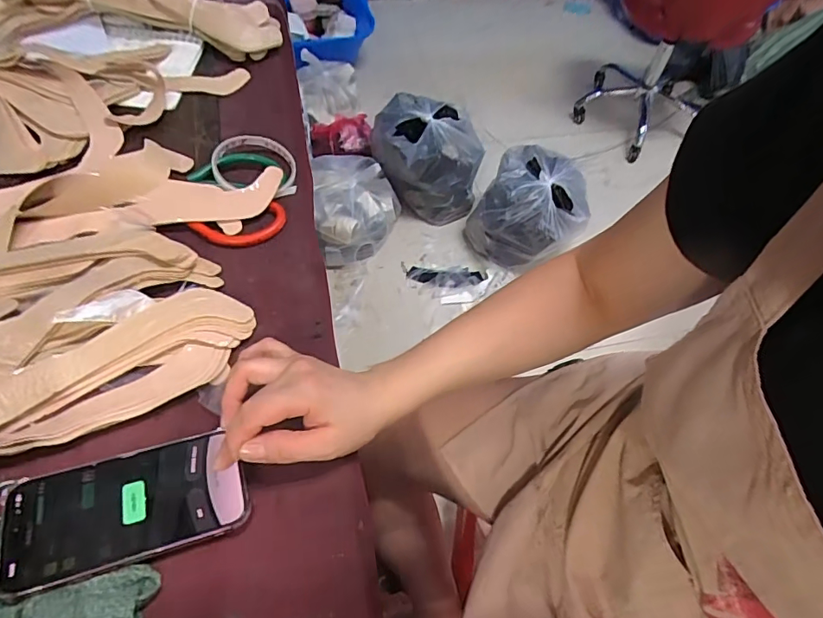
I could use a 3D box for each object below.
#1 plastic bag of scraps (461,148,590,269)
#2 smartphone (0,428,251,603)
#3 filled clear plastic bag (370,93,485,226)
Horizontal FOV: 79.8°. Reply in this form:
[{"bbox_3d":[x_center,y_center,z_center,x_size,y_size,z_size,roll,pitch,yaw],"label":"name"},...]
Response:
[{"bbox_3d":[0.314,-0.270,1.334,0.279,0.214,0.282,21,58,8],"label":"plastic bag of scraps"},{"bbox_3d":[-0.190,0.132,0.332,0.143,0.017,0.073,-14,60,-14],"label":"smartphone"},{"bbox_3d":[0.039,-0.404,1.363,0.278,0.257,0.244,-9,59,-10],"label":"filled clear plastic bag"}]

